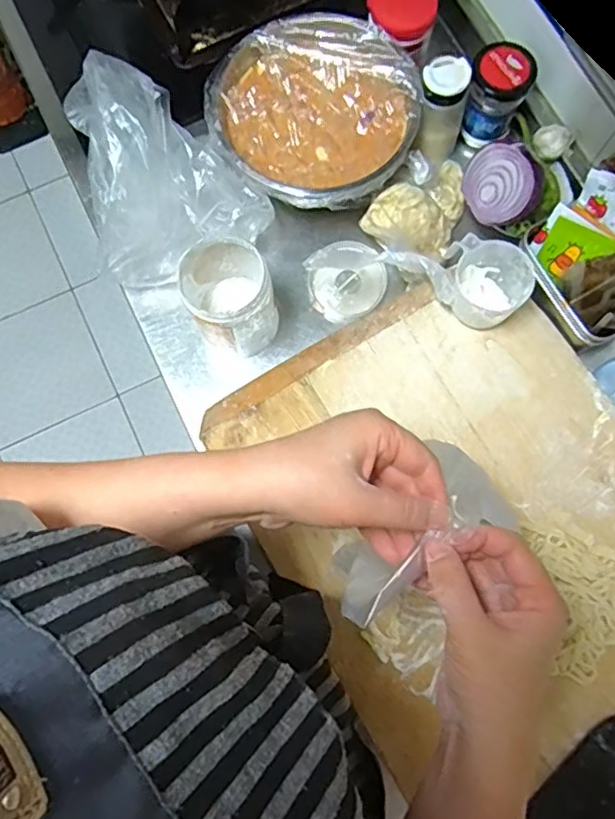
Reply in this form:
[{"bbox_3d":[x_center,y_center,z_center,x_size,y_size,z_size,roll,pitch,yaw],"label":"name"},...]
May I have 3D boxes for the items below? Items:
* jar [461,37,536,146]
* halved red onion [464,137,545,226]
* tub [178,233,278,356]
[{"bbox_3d":[0.202,-0.338,0.649,0.063,0.093,0.058,25,78,6],"label":"jar"},{"bbox_3d":[0.198,-0.228,0.603,0.072,0.042,0.074,-18,96,35],"label":"halved red onion"},{"bbox_3d":[-0.075,-0.109,0.594,0.082,0.110,0.089,-25,78,-5],"label":"tub"}]

